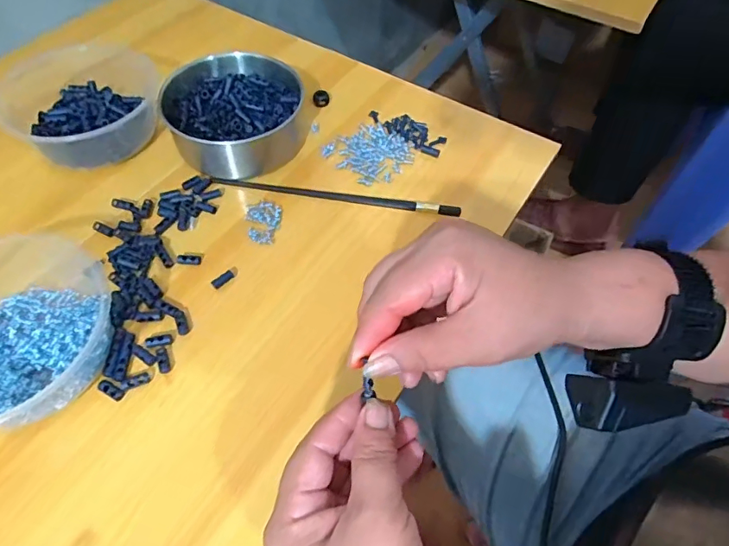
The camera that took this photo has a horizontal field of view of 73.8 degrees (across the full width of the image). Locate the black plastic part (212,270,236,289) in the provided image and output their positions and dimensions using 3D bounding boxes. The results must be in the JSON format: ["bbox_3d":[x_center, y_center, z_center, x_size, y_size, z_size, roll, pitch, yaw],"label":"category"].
[{"bbox_3d":[-0.114,0.005,0.394,0.019,0.005,0.007,-38,64,-24],"label":"black plastic part"}]

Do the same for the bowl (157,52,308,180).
[{"bbox_3d":[-0.124,-0.157,0.468,0.129,0.051,0.123,2,58,-2],"label":"bowl"}]

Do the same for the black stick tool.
[{"bbox_3d":[-0.027,-0.073,0.446,0.228,0.008,0.010,8,55,4],"label":"black stick tool"}]

